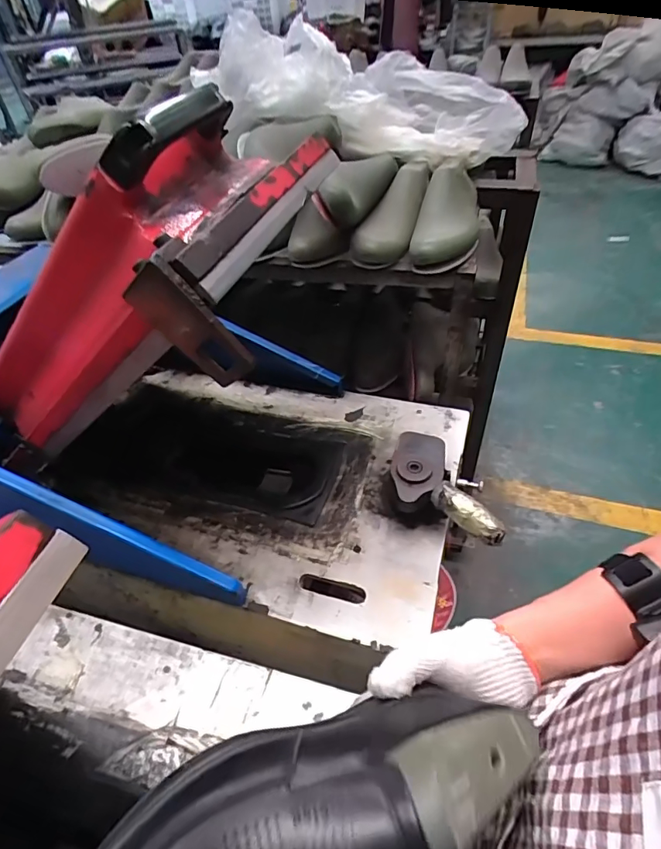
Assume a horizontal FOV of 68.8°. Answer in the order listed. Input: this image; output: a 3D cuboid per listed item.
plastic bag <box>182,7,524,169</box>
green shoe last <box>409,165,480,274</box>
[{"bbox_3d":[0.055,-0.538,0.799,0.499,0.143,0.182,8,46,-9],"label":"plastic bag"},{"bbox_3d":[0.180,-0.313,0.731,0.091,0.086,0.253,10,47,10],"label":"green shoe last"}]

